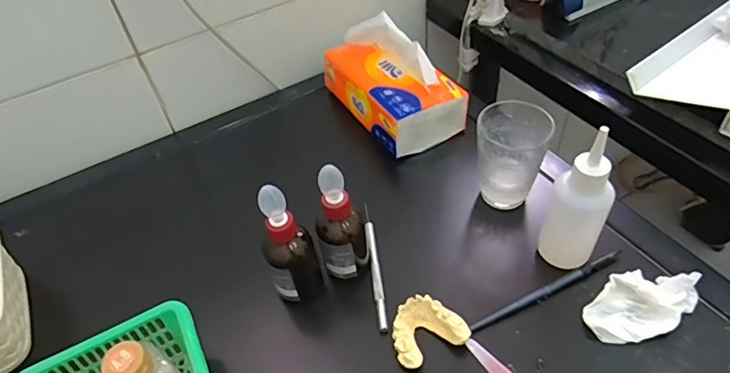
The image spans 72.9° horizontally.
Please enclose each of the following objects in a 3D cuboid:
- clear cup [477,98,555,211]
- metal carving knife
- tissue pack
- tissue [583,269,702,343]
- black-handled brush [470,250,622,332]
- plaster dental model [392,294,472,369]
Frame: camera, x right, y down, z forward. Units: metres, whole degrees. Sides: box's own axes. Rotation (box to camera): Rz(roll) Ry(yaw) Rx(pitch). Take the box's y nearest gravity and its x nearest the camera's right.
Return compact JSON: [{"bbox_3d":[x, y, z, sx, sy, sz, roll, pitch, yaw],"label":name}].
[{"bbox_3d":[0.141,-0.031,0.484,0.063,0.090,0.060,-3,46,3],"label":"clear cup"},{"bbox_3d":[0.008,0.070,0.466,0.009,0.009,0.140,-7,46,-1],"label":"metal carving knife"},{"bbox_3d":[0.030,-0.133,0.583,0.096,0.101,0.170,-25,49,-17],"label":"tissue pack"},{"bbox_3d":[0.232,0.098,0.413,0.099,0.017,0.053,-13,47,-7],"label":"tissue"},{"bbox_3d":[0.158,0.089,0.429,0.150,0.009,0.010,-22,48,-14],"label":"black-handled brush"},{"bbox_3d":[0.051,0.116,0.408,0.060,0.020,0.048,-19,48,-12],"label":"plaster dental model"}]

